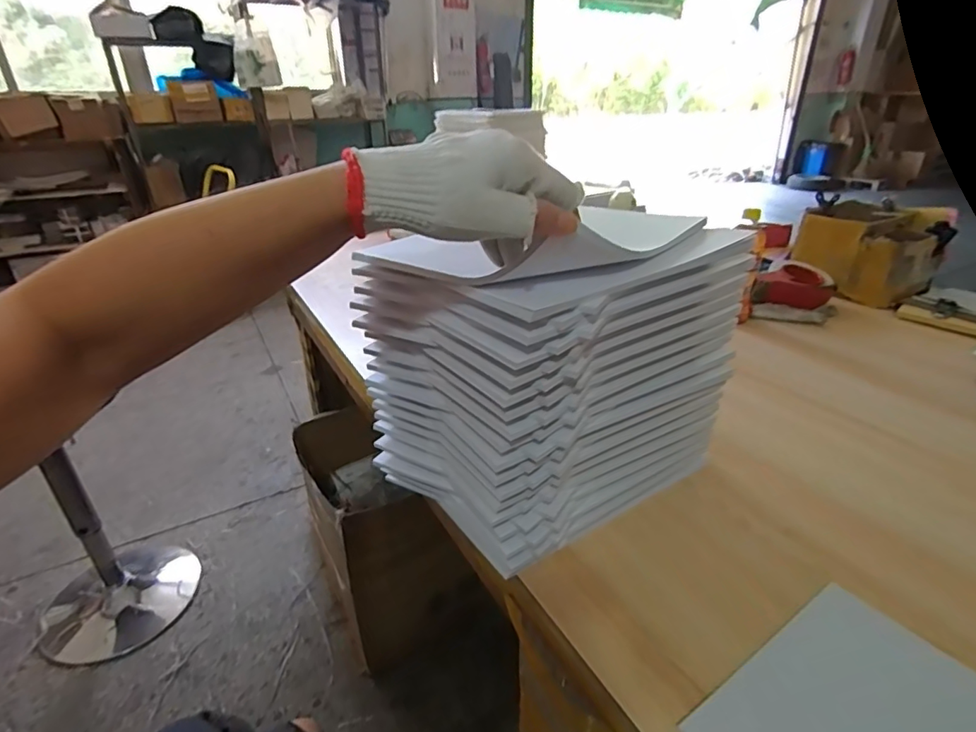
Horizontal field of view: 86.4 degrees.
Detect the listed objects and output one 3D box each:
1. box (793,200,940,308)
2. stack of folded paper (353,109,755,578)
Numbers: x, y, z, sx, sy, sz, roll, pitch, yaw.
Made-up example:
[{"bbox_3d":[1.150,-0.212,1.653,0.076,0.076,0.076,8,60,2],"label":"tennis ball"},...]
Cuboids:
[{"bbox_3d":[0.804,-0.239,1.106,0.220,0.155,0.235,-23,34,-36],"label":"box"},{"bbox_3d":[0.071,0.009,0.511,0.307,0.253,0.188,-19,32,-30],"label":"stack of folded paper"}]

